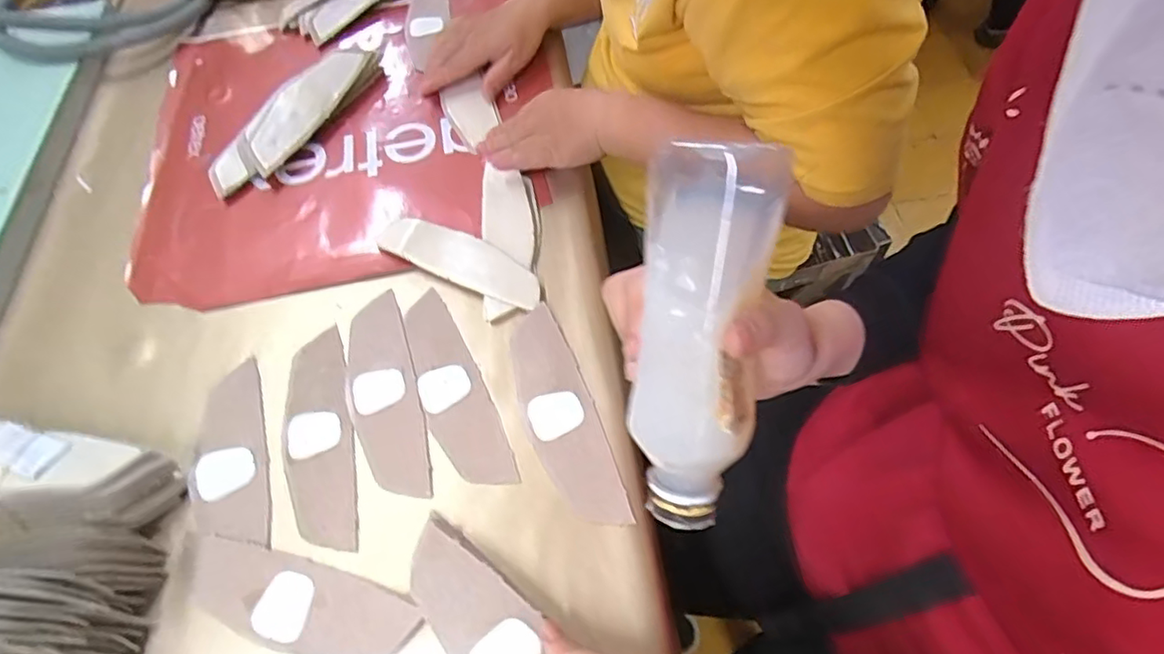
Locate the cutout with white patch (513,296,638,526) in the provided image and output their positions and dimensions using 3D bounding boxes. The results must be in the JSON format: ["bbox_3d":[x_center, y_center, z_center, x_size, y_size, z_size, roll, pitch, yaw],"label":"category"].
[{"bbox_3d":[-0.017,0.065,0.452,0.052,0.005,0.174,-19,62,-4],"label":"cutout with white patch"}]

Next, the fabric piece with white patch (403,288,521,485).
[{"bbox_3d":[-0.102,0.046,0.469,0.048,0.006,0.174,-22,61,-9],"label":"fabric piece with white patch"}]

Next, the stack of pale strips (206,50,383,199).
[{"bbox_3d":[-0.293,-0.218,0.618,0.061,0.034,0.222,25,65,17],"label":"stack of pale strips"}]

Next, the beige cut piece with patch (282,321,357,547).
[{"bbox_3d":[-0.199,0.081,0.455,0.050,0.008,0.172,-16,63,-3],"label":"beige cut piece with patch"}]

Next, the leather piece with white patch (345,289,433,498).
[{"bbox_3d":[-0.154,0.050,0.469,0.050,0.006,0.173,-18,61,-7],"label":"leather piece with white patch"}]

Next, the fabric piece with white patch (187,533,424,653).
[{"bbox_3d":[-0.190,0.180,0.393,0.168,0.007,0.053,11,61,9],"label":"fabric piece with white patch"}]

